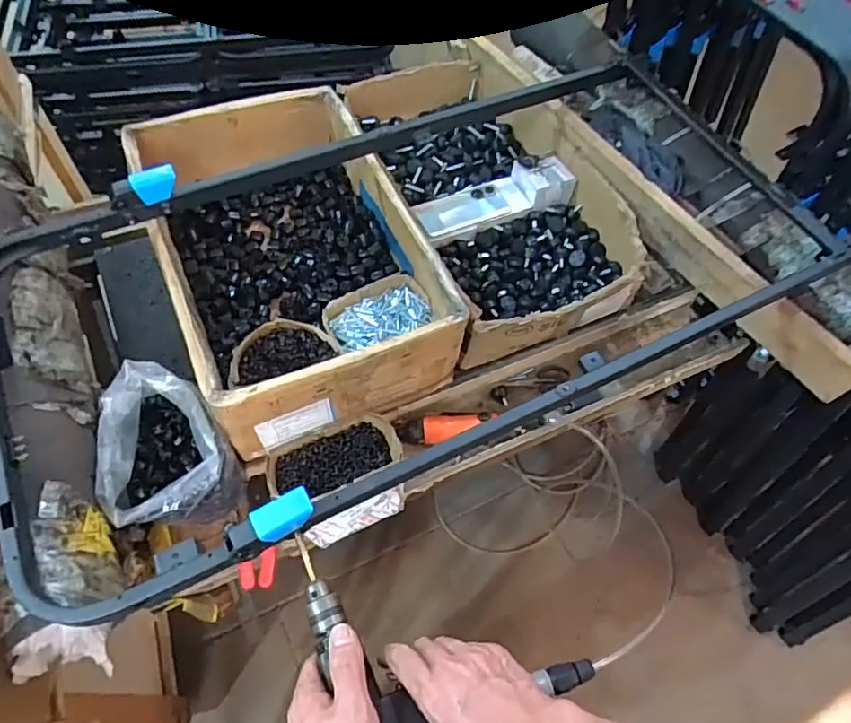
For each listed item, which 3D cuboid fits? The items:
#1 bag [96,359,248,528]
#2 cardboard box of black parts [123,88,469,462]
[{"bbox_3d":[-0.331,0.117,0.725,0.140,0.163,0.171,-29,66,-19],"label":"bag"},{"bbox_3d":[-0.208,-0.167,0.874,0.352,0.165,0.532,-21,64,-15],"label":"cardboard box of black parts"}]

